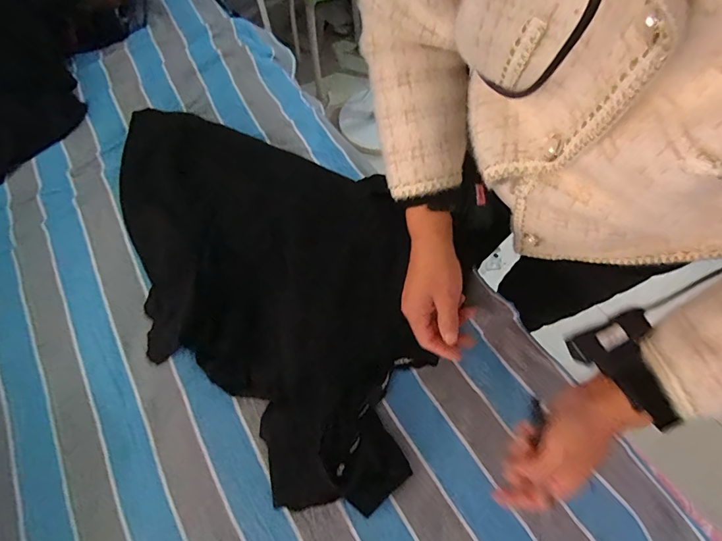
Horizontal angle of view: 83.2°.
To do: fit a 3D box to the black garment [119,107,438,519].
[{"bbox_3d":[-0.126,-0.014,0.586,0.364,0.028,0.650,-19,67,-6],"label":"black garment"}]

